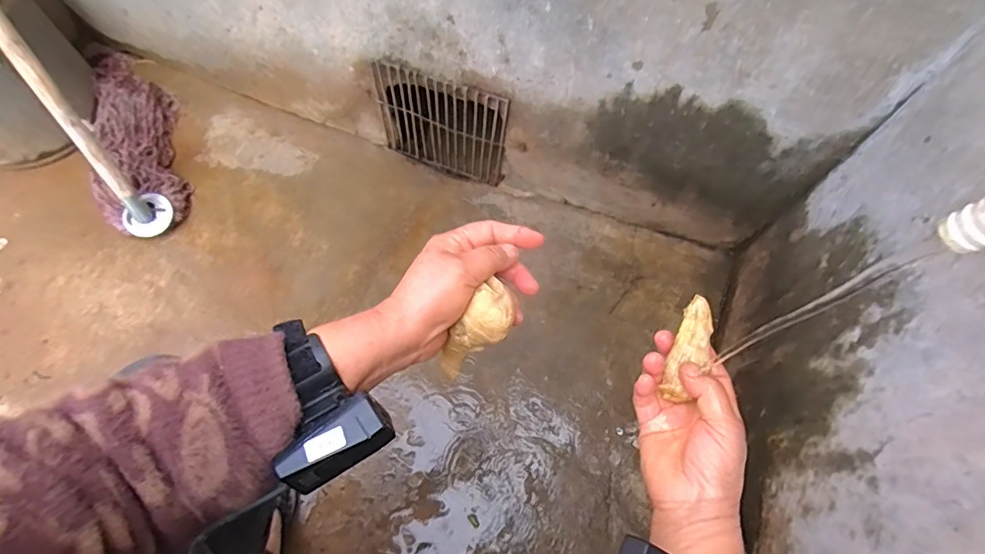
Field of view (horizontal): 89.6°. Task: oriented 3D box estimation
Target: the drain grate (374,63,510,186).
[{"bbox_3d":[-0.086,-0.258,0.867,0.223,0.221,0.012,19,65,6],"label":"drain grate"}]

